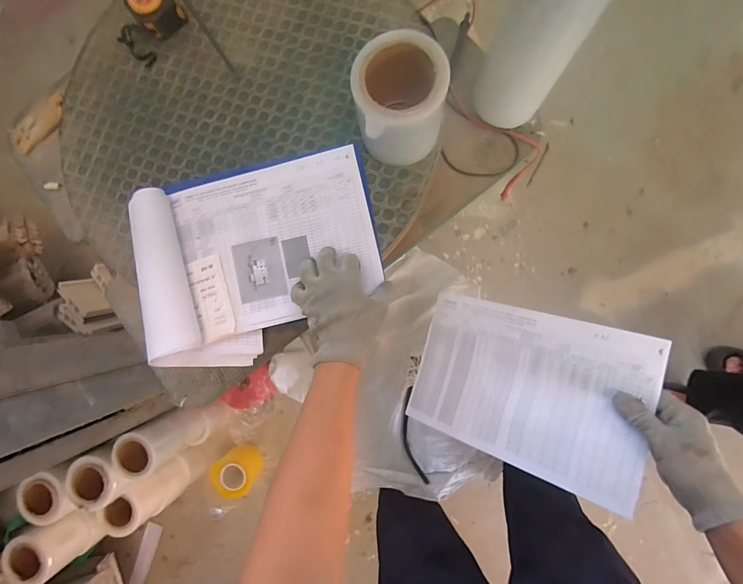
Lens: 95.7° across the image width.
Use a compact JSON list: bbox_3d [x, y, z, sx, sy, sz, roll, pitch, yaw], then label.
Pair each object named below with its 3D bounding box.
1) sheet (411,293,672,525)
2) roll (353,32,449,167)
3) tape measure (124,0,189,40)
[{"bbox_3d":[0.201,0.125,0.465,0.287,0.021,0.204,13,86,37],"label":"sheet"},{"bbox_3d":[0.035,-0.229,0.416,0.107,0.116,0.116,-7,89,7],"label":"roll"},{"bbox_3d":[-0.306,-0.402,0.479,0.060,0.047,0.061,-43,85,5],"label":"tape measure"}]

